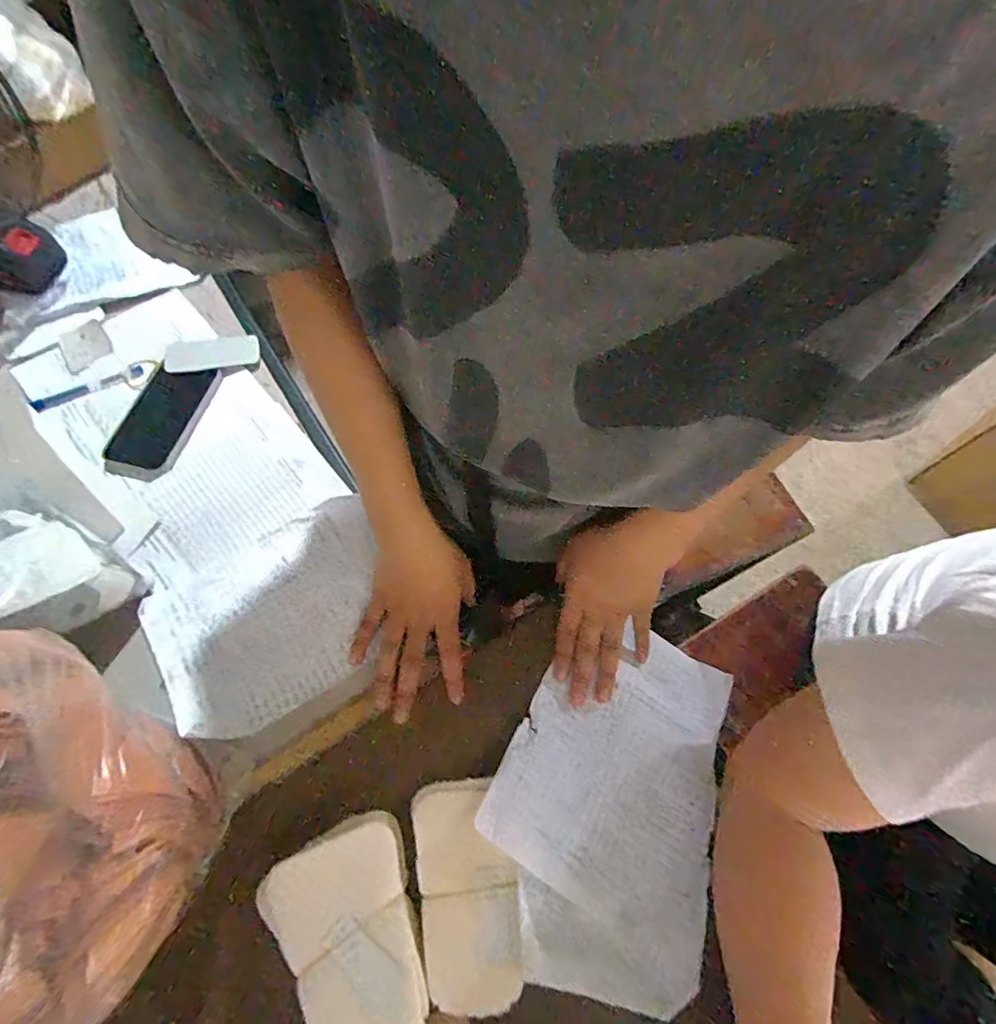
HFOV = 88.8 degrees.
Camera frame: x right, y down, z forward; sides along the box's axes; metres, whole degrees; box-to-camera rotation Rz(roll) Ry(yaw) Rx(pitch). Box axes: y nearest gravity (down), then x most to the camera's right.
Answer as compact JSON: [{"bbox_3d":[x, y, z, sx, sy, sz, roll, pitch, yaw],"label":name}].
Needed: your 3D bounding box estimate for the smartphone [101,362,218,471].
[{"bbox_3d":[-0.384,-0.113,0.579,0.069,0.010,0.137,12,66,3],"label":"smartphone"}]

